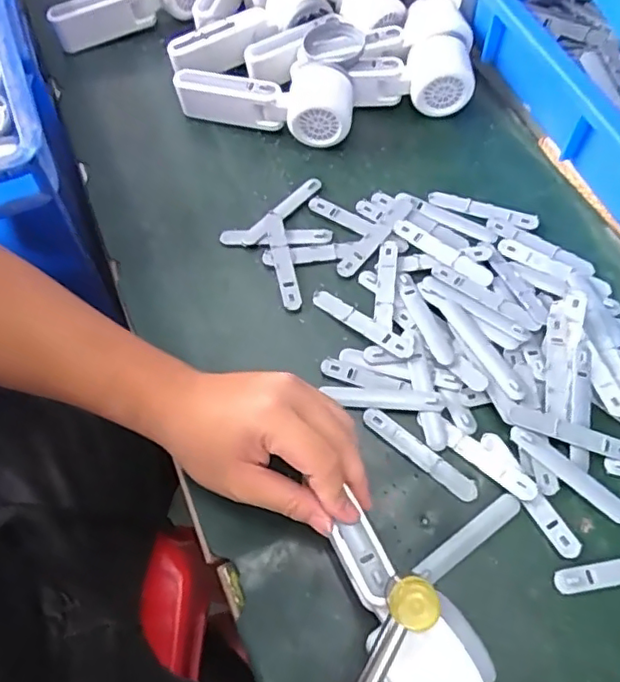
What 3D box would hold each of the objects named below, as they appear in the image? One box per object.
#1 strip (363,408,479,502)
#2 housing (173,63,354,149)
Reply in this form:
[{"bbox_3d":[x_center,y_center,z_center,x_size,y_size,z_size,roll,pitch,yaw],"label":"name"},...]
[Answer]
[{"bbox_3d":[0.079,0.080,0.431,0.095,0.004,0.015,37,70,17],"label":"strip"},{"bbox_3d":[-0.040,-0.232,0.566,0.169,0.053,0.061,17,66,9],"label":"housing"}]

